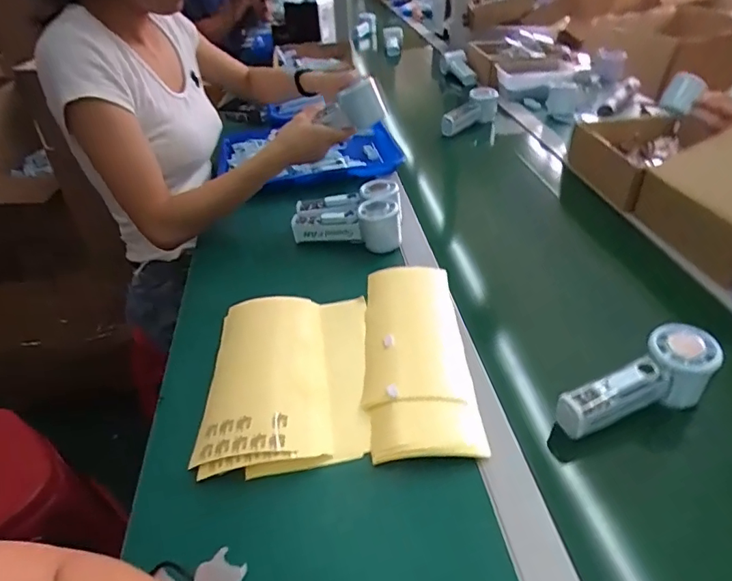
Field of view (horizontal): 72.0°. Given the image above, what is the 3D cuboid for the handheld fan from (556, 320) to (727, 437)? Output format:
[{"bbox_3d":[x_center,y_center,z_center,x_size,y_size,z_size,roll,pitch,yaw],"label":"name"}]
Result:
[{"bbox_3d":[0.253,0.091,0.474,0.161,0.054,0.053,-24,41,-6],"label":"handheld fan"}]

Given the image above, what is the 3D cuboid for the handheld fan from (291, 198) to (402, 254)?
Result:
[{"bbox_3d":[-0.029,-0.094,0.727,0.158,0.066,0.062,4,38,9],"label":"handheld fan"}]

